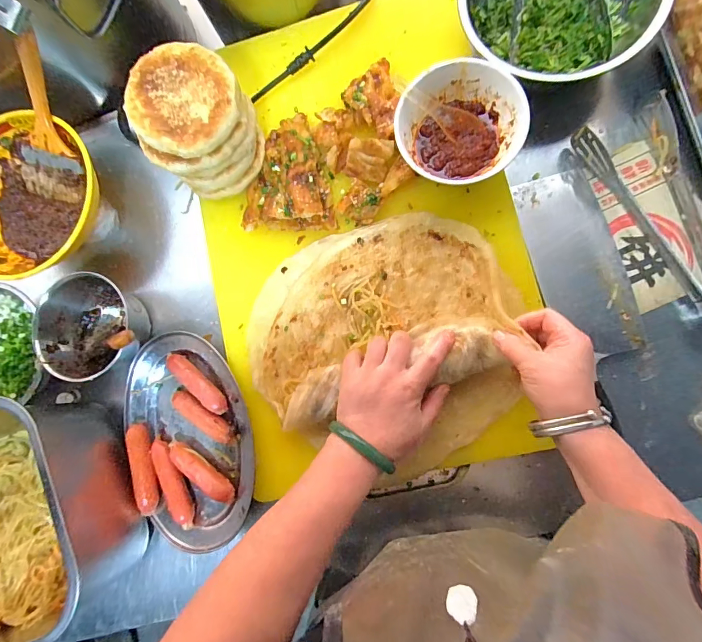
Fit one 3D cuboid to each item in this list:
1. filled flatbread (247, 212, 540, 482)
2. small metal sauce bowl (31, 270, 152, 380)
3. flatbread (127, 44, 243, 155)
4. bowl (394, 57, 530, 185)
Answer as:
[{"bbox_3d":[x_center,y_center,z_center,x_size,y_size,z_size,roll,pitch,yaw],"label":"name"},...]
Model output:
[{"bbox_3d":[0.034,0.026,0.430,0.286,0.051,0.267,0,87,6],"label":"filled flatbread"},{"bbox_3d":[-0.307,0.007,0.489,0.105,0.074,0.108,-1,85,9],"label":"small metal sauce bowl"},{"bbox_3d":[-0.166,-0.218,0.394,0.103,0.012,0.111,-1,85,9],"label":"flatbread"},{"bbox_3d":[0.110,-0.201,0.430,0.121,0.060,0.115,-1,85,9],"label":"bowl"}]

